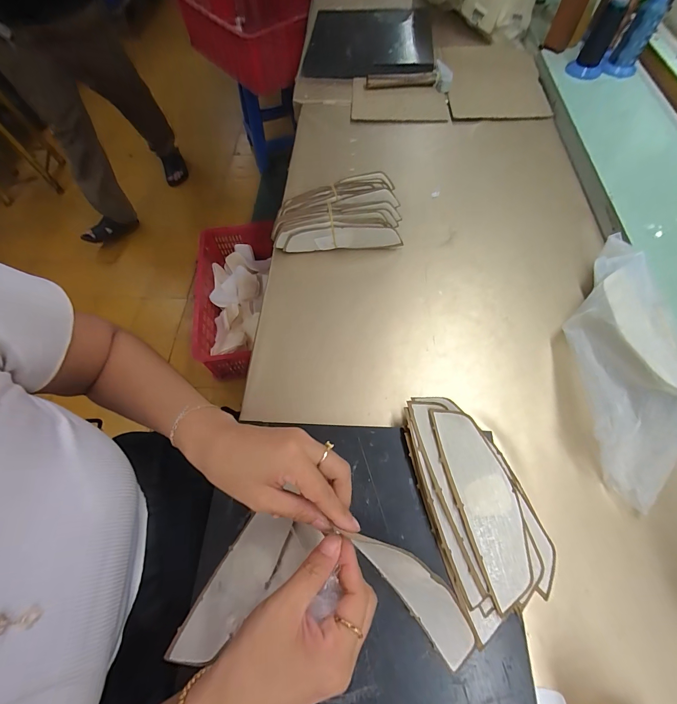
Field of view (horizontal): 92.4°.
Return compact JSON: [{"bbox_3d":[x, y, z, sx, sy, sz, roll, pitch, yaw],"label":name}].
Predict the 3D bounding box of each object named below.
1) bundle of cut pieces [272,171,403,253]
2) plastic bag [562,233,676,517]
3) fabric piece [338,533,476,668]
[{"bbox_3d":[-0.003,-0.223,0.525,0.194,0.062,0.117,-4,63,1],"label":"bundle of cut pieces"},{"bbox_3d":[0.346,0.001,0.397,0.116,0.057,0.340,10,64,8],"label":"plastic bag"},{"bbox_3d":[0.063,0.202,0.269,0.145,0.054,0.016,56,34,-8],"label":"fabric piece"}]

